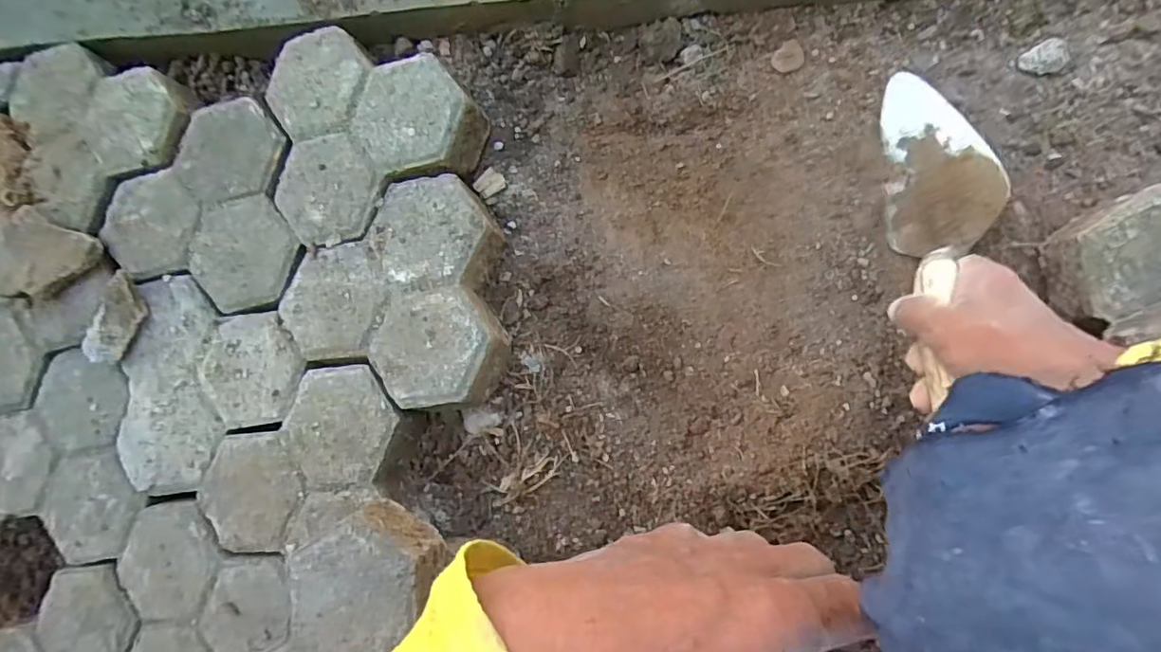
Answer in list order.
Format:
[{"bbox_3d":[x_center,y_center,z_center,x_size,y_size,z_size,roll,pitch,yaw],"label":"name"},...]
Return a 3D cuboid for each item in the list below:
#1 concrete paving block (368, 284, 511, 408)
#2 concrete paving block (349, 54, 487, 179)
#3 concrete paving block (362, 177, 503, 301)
[{"bbox_3d":[-0.116,0.017,0.498,0.102,0.061,0.096,-6,84,7],"label":"concrete paving block"},{"bbox_3d":[-0.141,-0.177,0.521,0.101,0.054,0.106,-38,81,3],"label":"concrete paving block"},{"bbox_3d":[-0.123,-0.076,0.517,0.100,0.060,0.097,1,85,8],"label":"concrete paving block"}]

